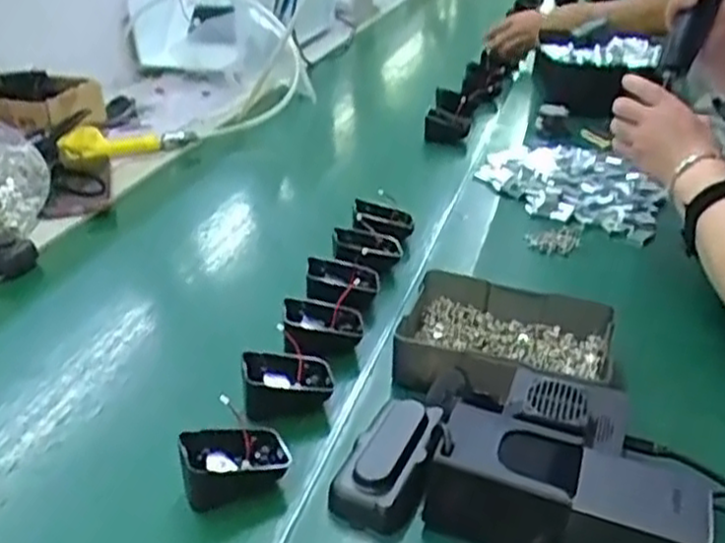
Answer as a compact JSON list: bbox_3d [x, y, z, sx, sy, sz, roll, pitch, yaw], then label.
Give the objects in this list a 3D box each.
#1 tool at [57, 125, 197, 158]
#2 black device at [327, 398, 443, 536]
[{"bbox_3d":[-0.325,-0.181,1.065,0.181,0.043,0.040,-15,31,-24],"label":"tool"},{"bbox_3d":[0.018,0.122,0.503,0.053,0.029,0.102,9,30,18],"label":"black device"}]

